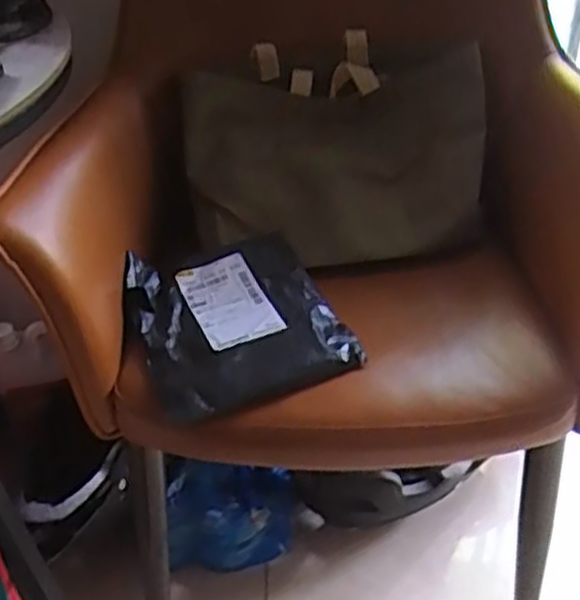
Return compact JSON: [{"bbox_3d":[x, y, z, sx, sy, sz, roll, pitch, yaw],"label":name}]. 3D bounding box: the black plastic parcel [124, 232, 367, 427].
[{"bbox_3d":[-0.058,0.019,0.757,0.191,0.023,0.212,-18,48,-16],"label":"black plastic parcel"}]

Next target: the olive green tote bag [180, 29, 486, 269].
[{"bbox_3d":[0.056,-0.175,0.886,0.349,0.273,0.072,-8,-6,-4],"label":"olive green tote bag"}]

